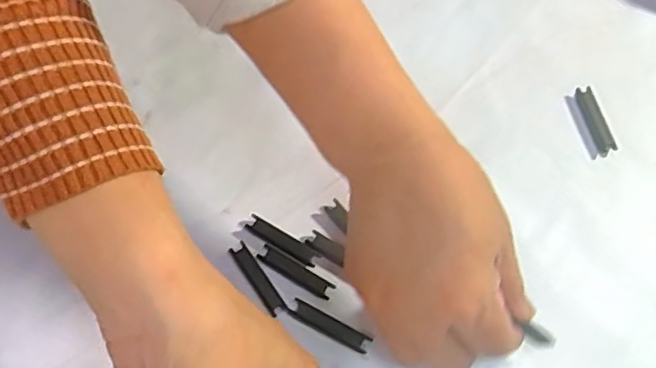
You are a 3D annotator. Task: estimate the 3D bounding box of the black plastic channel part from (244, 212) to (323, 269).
[{"bbox_3d":[-0.026,0.032,0.337,0.046,0.004,0.010,29,67,13],"label":"black plastic channel part"}]

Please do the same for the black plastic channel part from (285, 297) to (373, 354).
[{"bbox_3d":[0.000,0.075,0.317,0.044,0.004,0.010,27,66,12],"label":"black plastic channel part"}]

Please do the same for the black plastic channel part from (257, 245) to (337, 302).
[{"bbox_3d":[-0.018,0.049,0.330,0.045,0.004,0.010,30,67,13],"label":"black plastic channel part"}]

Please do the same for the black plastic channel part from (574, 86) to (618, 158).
[{"bbox_3d":[0.170,-0.040,0.378,0.012,0.007,0.047,-9,65,-6],"label":"black plastic channel part"}]

